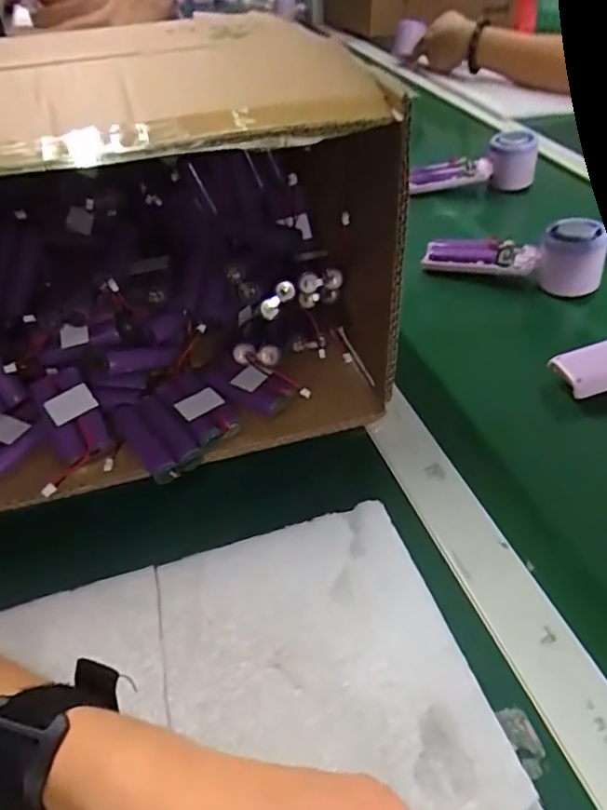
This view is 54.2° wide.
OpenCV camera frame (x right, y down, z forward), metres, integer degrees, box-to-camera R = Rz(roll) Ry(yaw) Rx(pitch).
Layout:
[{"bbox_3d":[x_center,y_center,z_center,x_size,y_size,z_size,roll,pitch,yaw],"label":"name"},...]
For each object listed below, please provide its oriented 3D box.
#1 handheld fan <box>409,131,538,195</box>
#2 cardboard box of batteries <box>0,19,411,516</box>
[{"bbox_3d":[0.207,-0.306,0.752,0.163,0.062,0.053,-11,44,-10],"label":"handheld fan"},{"bbox_3d":[-0.165,-0.098,0.407,0.431,0.203,0.235,-12,44,-11],"label":"cardboard box of batteries"}]

